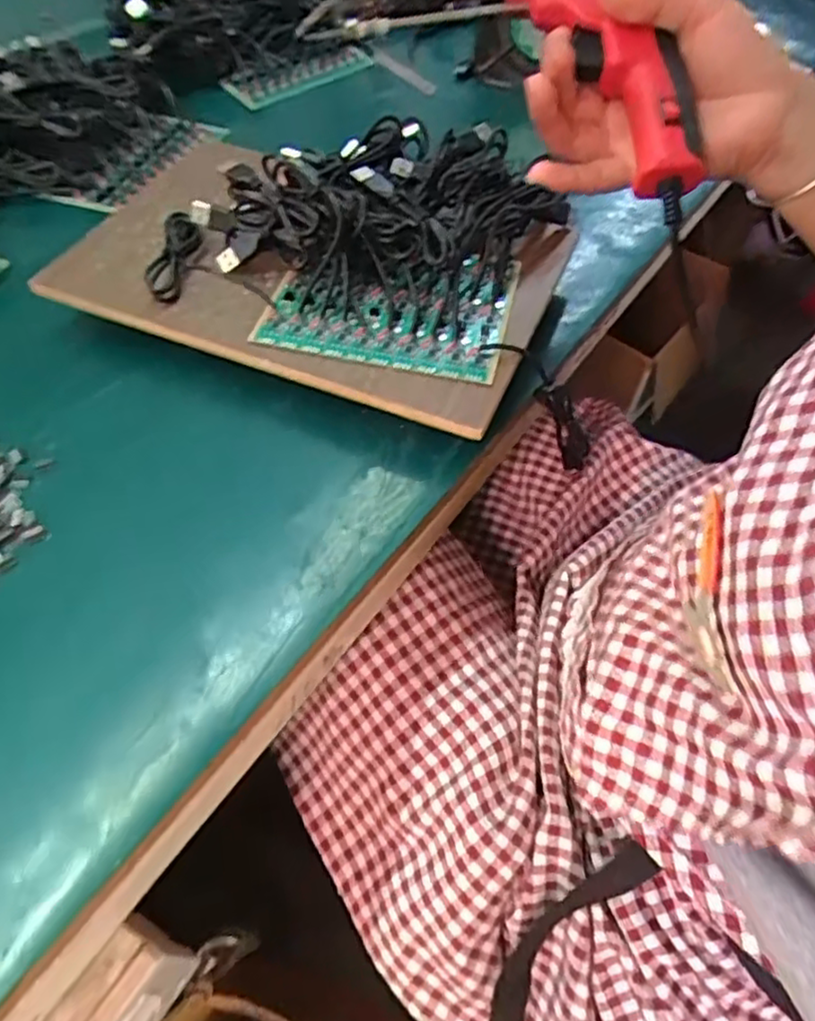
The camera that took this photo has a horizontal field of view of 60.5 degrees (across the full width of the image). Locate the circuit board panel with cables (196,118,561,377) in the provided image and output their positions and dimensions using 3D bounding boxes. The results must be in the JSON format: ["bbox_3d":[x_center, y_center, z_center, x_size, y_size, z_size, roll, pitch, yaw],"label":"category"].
[{"bbox_3d":[-0.021,-0.192,0.444,0.220,0.048,0.218,17,56,11],"label":"circuit board panel with cables"}]

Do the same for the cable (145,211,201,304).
[{"bbox_3d":[-0.146,-0.161,0.437,0.019,0.017,0.072,5,55,2],"label":"cable"}]

